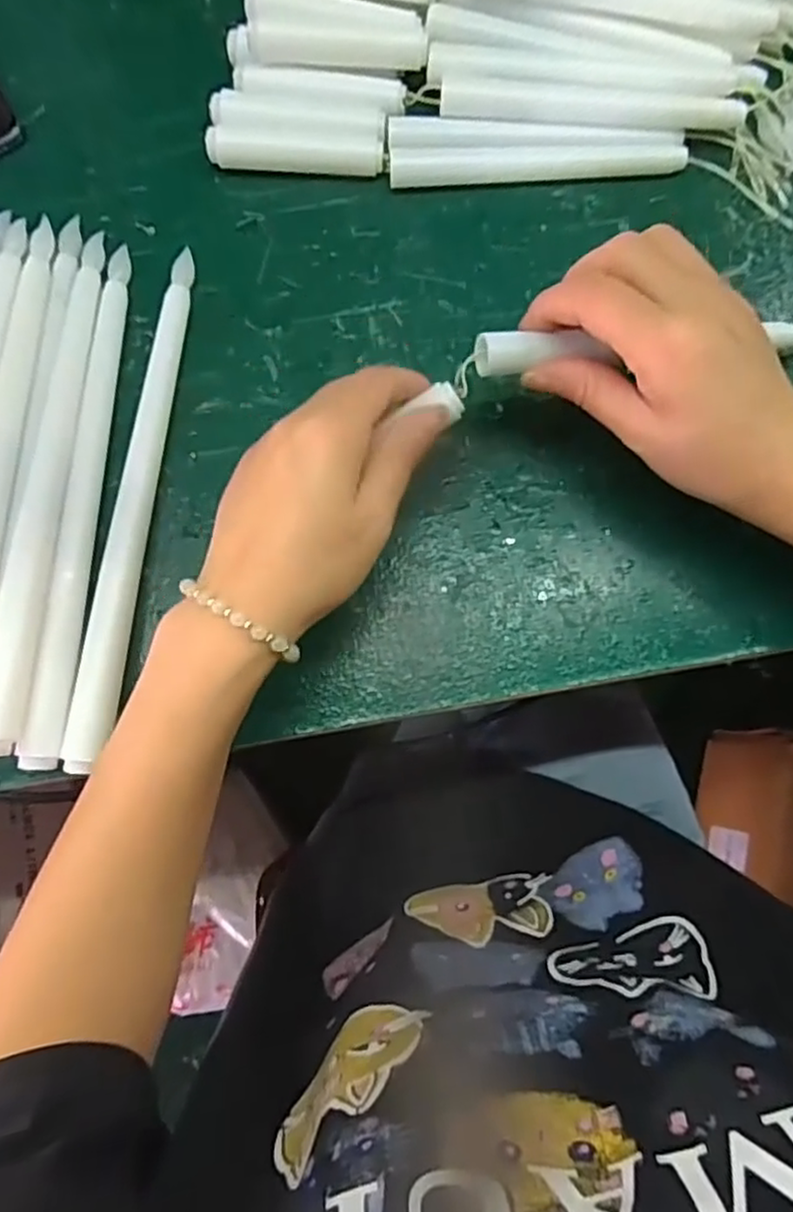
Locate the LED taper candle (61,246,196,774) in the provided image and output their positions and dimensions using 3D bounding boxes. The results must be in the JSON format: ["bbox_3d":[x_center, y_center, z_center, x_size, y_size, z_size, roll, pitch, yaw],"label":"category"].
[{"bbox_3d":[-0.123,-0.051,0.320,0.018,0.018,0.247,5,81,2],"label":"LED taper candle"}]

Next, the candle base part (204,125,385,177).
[{"bbox_3d":[-0.051,-0.232,0.347,0.087,0.017,0.017,2,81,2],"label":"candle base part"}]

